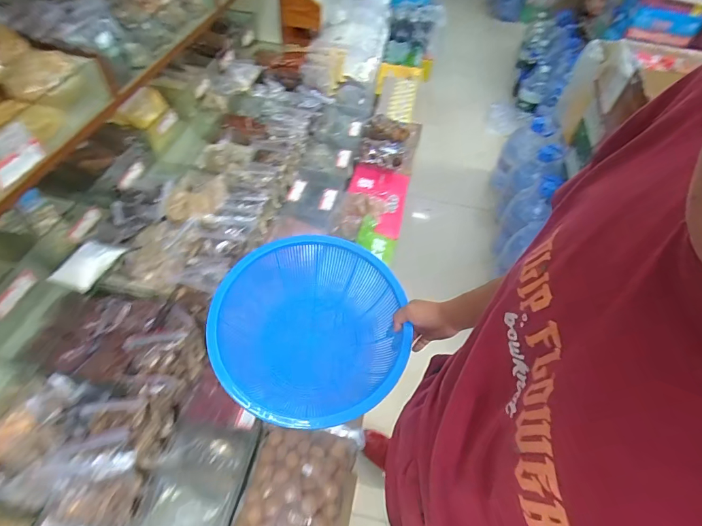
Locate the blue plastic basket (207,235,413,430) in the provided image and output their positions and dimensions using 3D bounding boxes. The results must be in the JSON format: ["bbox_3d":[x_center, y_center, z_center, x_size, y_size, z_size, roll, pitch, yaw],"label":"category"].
[{"bbox_3d":[-0.060,0.120,0.718,0.295,0.138,0.333,-33,61,-27],"label":"blue plastic basket"}]

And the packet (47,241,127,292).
[{"bbox_3d":[-0.543,0.000,0.807,0.071,0.029,0.124,19,53,9],"label":"packet"}]

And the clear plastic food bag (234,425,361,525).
[{"bbox_3d":[-0.106,0.448,0.708,0.186,0.045,0.297,11,52,3],"label":"clear plastic food bag"}]

